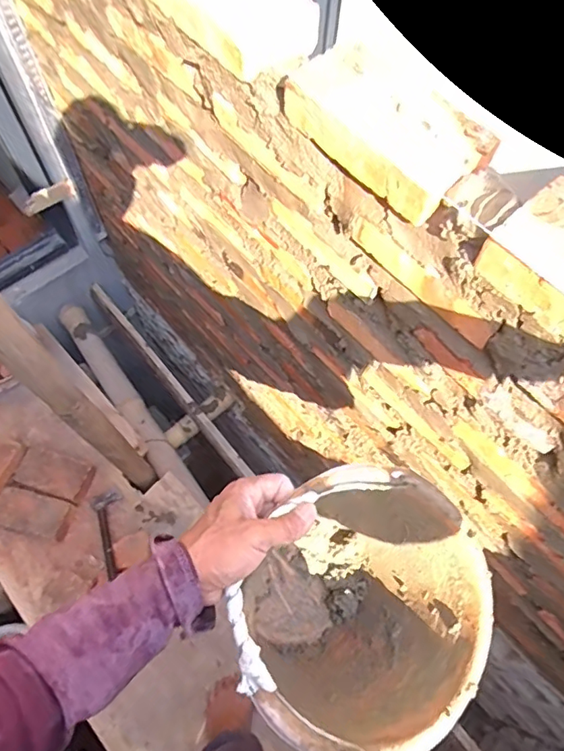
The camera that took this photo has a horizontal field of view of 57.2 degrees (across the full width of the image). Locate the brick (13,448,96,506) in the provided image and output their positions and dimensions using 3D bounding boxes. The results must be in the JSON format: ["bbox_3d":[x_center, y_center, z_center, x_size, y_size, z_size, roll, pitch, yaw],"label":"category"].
[{"bbox_3d":[-0.559,0.248,1.296,0.177,0.049,0.108,17,66,6],"label":"brick"}]

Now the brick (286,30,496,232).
[{"bbox_3d":[0.101,-0.241,0.499,0.107,0.053,0.190,-38,72,-17],"label":"brick"}]

